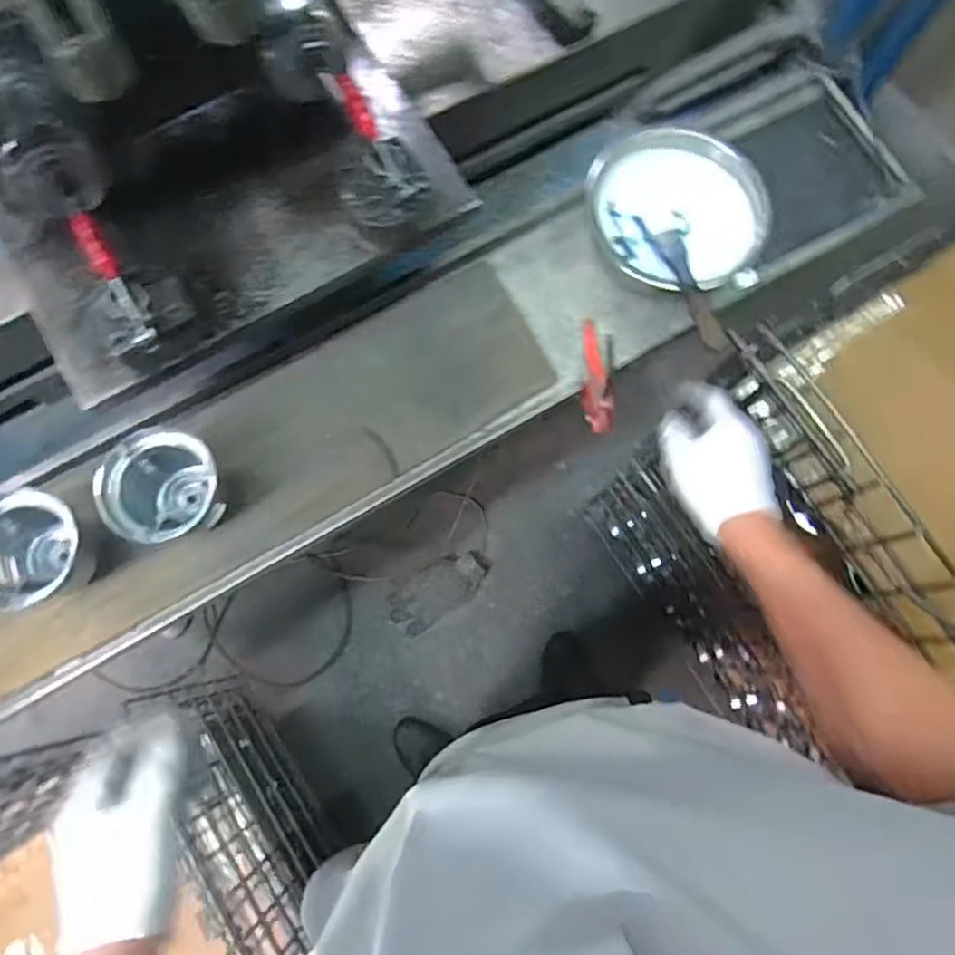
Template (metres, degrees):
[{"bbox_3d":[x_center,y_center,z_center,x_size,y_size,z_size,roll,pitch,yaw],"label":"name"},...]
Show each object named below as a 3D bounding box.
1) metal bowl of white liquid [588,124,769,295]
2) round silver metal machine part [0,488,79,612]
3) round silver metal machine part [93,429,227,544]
[{"bbox_3d":[0.194,-0.262,0.616,0.151,0.051,0.152,0,75,-1],"label":"metal bowl of white liquid"},{"bbox_3d":[-0.375,0.059,0.534,0.084,0.063,0.090,0,75,-1],"label":"round silver metal machine part"},{"bbox_3d":[-0.266,0.013,0.553,0.089,0.072,0.089,0,75,-1],"label":"round silver metal machine part"}]

